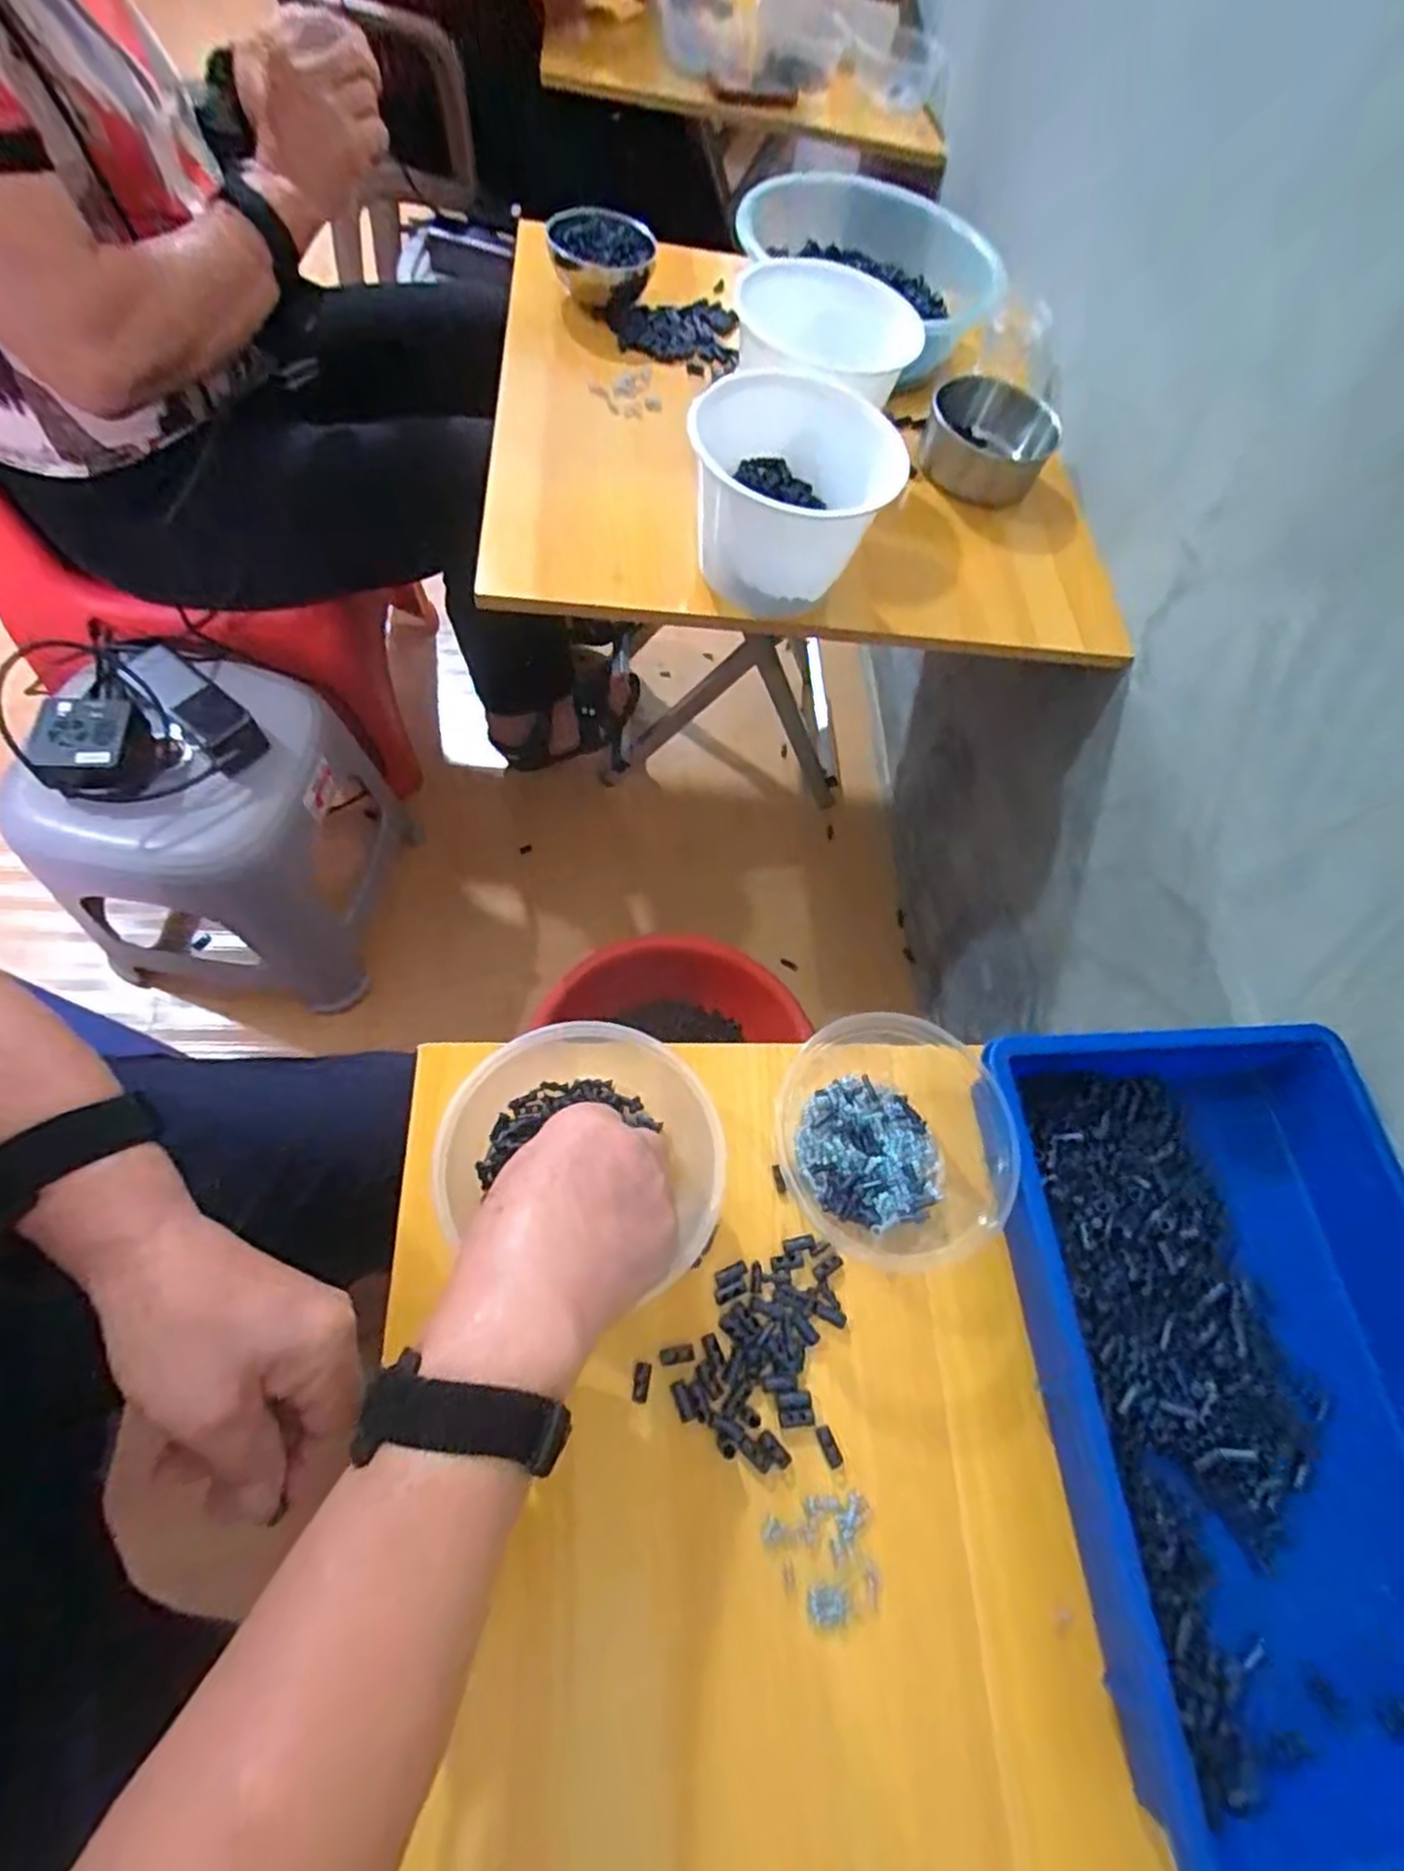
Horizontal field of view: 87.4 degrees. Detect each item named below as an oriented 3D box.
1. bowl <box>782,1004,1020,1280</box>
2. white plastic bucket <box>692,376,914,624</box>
[{"bbox_3d":[0.122,0.113,0.426,0.146,0.043,0.131,-13,68,-9],"label":"bowl"},{"bbox_3d":[0.061,-0.360,0.621,0.150,0.122,0.154,3,65,-8],"label":"white plastic bucket"}]

